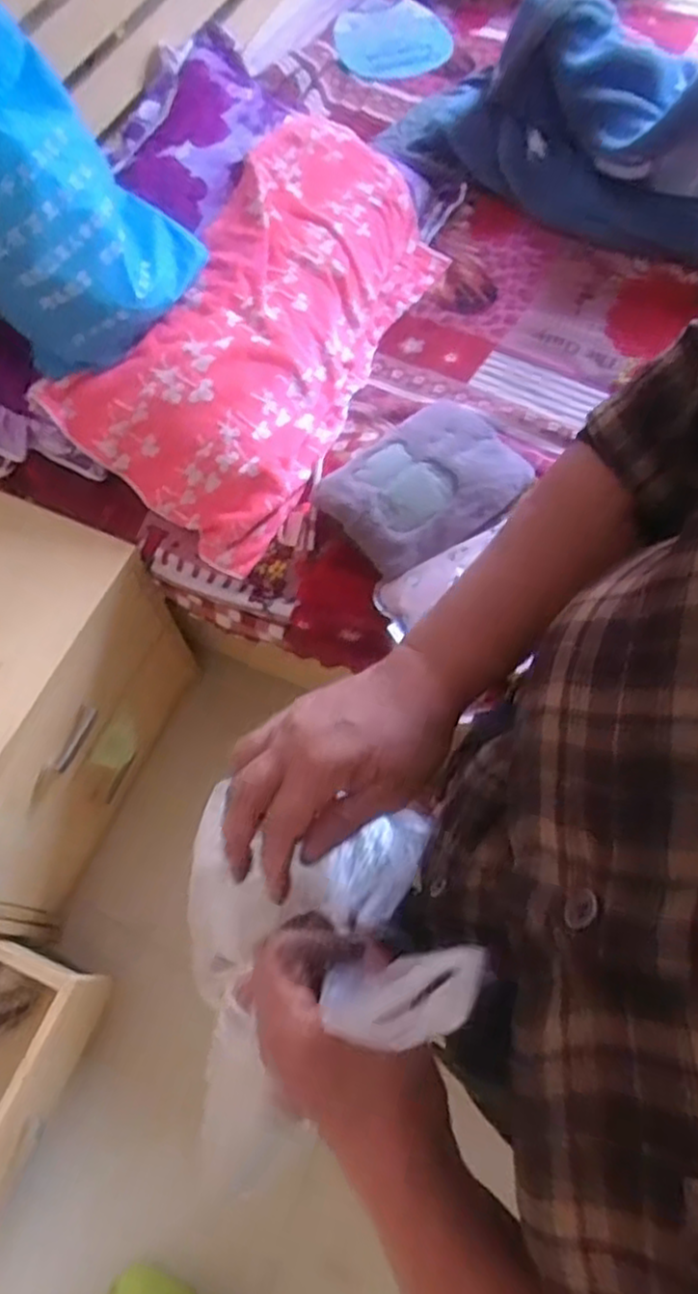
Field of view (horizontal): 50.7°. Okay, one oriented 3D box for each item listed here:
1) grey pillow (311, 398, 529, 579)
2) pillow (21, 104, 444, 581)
[{"bbox_3d":[0.097,-0.216,0.950,0.256,0.066,0.187,-37,70,-16],"label":"grey pillow"},{"bbox_3d":[-0.096,-0.455,1.024,0.332,0.146,0.647,30,68,13],"label":"pillow"}]

